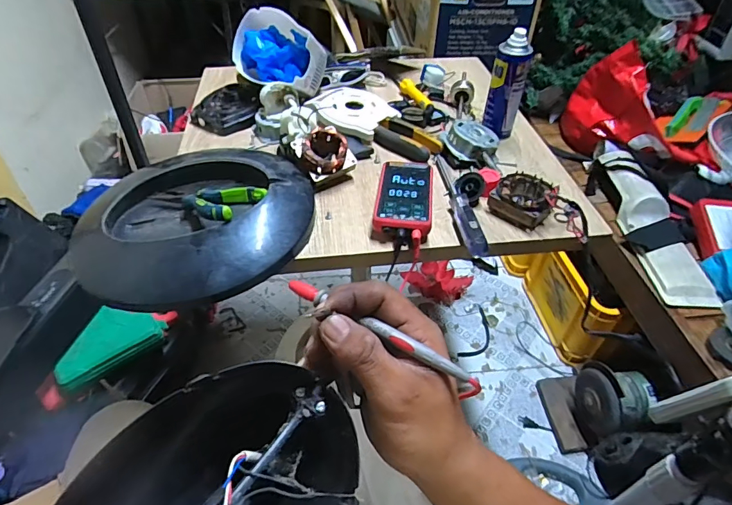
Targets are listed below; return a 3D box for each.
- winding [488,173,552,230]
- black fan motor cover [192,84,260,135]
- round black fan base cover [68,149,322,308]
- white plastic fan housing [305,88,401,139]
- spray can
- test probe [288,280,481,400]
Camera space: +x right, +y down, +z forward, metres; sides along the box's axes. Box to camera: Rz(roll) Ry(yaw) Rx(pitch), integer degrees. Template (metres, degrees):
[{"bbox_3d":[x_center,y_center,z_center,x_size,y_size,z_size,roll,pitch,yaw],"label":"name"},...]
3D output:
[{"bbox_3d":[0.211,-0.074,0.608,0.079,0.037,0.076,19,47,17],"label":"winding"},{"bbox_3d":[-0.243,-0.251,0.774,0.118,0.048,0.099,-13,46,-15],"label":"black fan motor cover"},{"bbox_3d":[-0.222,-0.047,0.580,0.298,0.062,0.268,9,45,7],"label":"round black fan base cover"},{"bbox_3d":[-0.023,-0.248,0.769,0.141,0.019,0.116,32,52,27],"label":"white plastic fan housing"},{"bbox_3d":[0.221,-0.256,0.703,0.049,0.164,0.045,13,45,11],"label":"spray can"},{"bbox_3d":[0.003,0.049,0.290,0.135,0.014,0.011,25,49,22],"label":"test probe"}]

